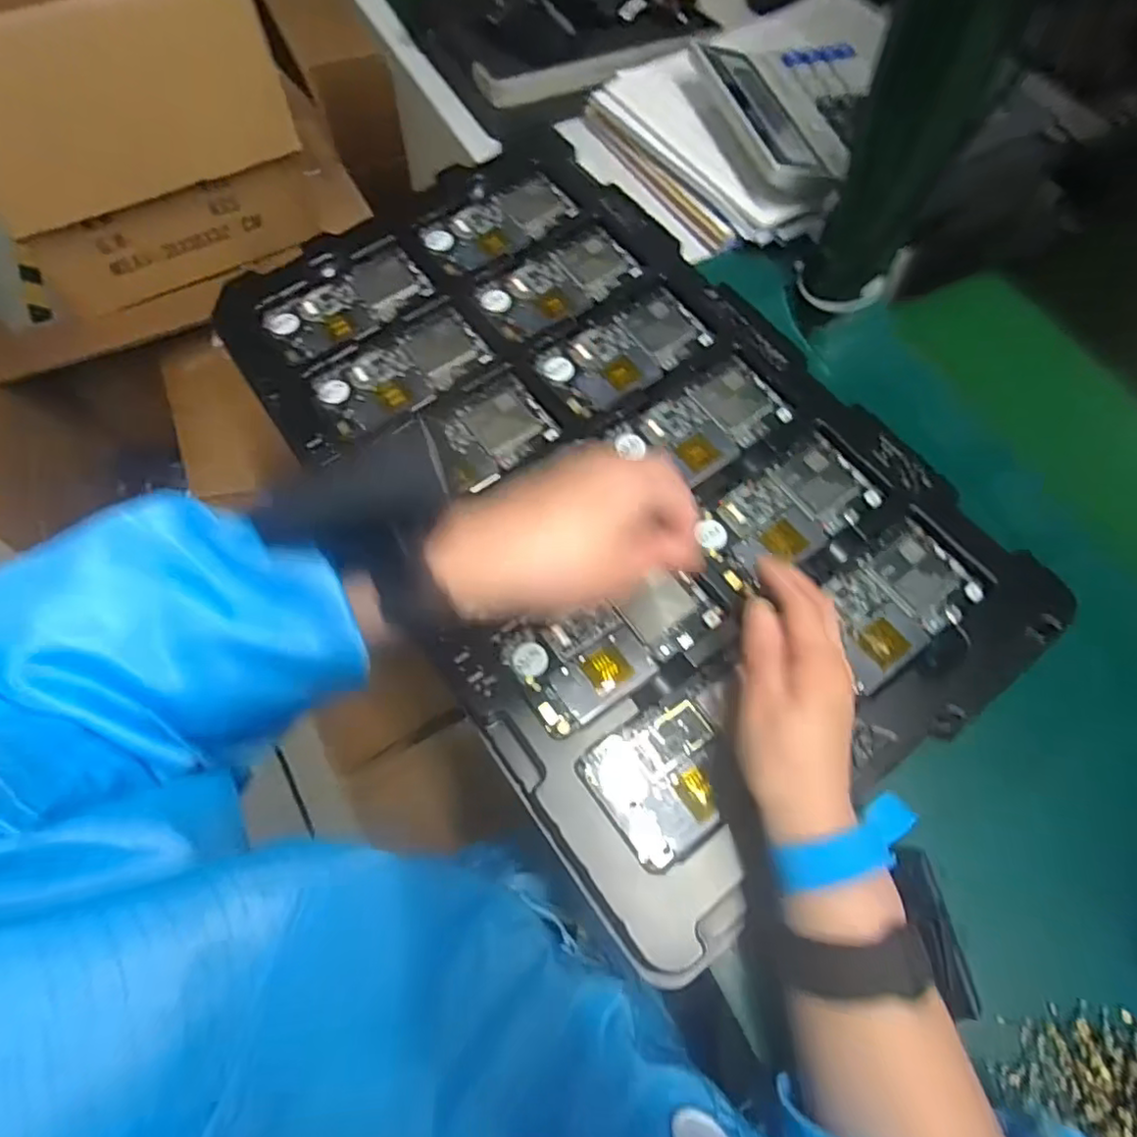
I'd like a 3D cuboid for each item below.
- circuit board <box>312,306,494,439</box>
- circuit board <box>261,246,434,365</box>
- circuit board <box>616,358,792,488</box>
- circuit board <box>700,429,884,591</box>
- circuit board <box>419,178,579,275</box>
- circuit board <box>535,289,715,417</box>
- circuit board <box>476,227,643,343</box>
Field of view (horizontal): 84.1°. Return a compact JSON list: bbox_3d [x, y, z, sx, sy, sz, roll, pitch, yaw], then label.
[{"bbox_3d":[-0.122,-0.145,0.466,0.121,0.004,0.067,-37,71,-14],"label":"circuit board"},{"bbox_3d":[-0.171,-0.206,0.493,0.123,0.005,0.067,-37,71,-14],"label":"circuit board"},{"bbox_3d":[0.099,-0.103,0.448,0.110,0.004,0.065,-34,70,-13],"label":"circuit board"},{"bbox_3d":[0.144,-0.037,0.414,0.122,0.006,0.062,-34,70,-13],"label":"circuit board"},{"bbox_3d":[-0.057,-0.285,0.521,0.120,0.004,0.063,-31,69,-12],"label":"circuit board"},{"bbox_3d":[0.043,-0.161,0.465,0.120,0.004,0.064,-34,70,-13],"label":"circuit board"},{"bbox_3d":[-0.008,-0.222,0.491,0.122,0.005,0.064,-31,69,-12],"label":"circuit board"}]

